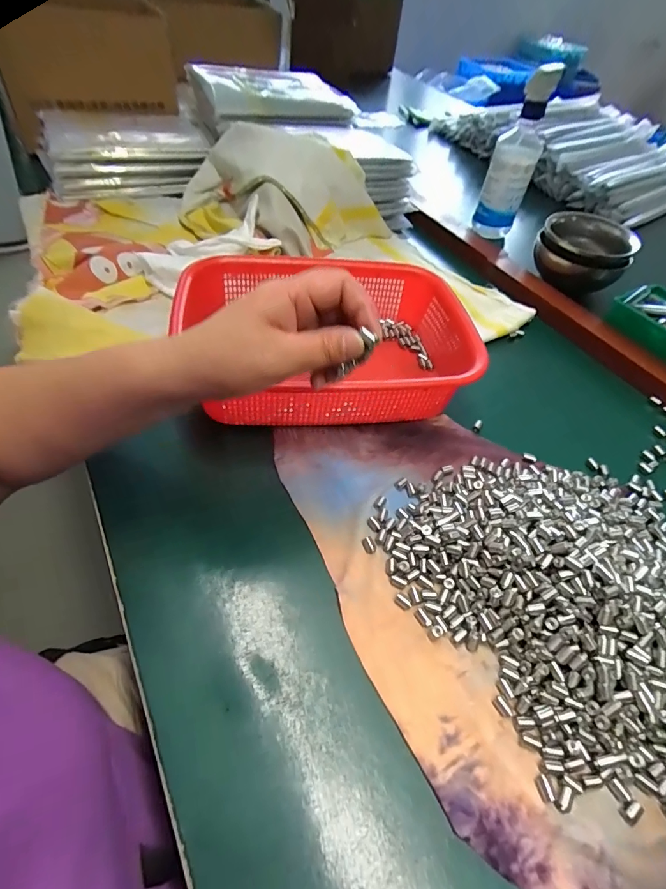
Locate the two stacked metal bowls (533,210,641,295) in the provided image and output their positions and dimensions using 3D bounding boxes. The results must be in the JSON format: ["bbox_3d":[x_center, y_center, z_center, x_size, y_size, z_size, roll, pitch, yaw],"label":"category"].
[{"bbox_3d":[0.362,-0.275,0.621,0.124,0.077,0.120,4,51,-5],"label":"two stacked metal bowls"}]

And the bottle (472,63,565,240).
[{"bbox_3d":[0.279,-0.441,0.653,0.068,0.219,0.060,23,52,11],"label":"bottle"}]

